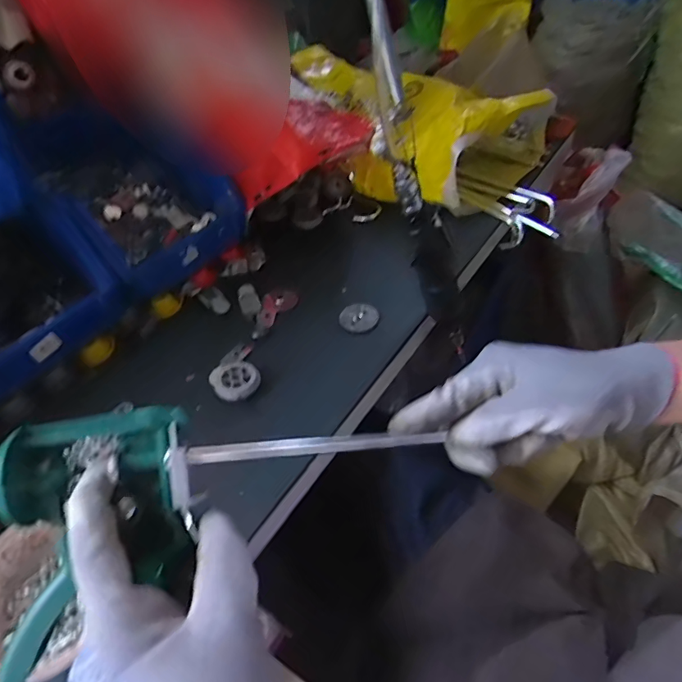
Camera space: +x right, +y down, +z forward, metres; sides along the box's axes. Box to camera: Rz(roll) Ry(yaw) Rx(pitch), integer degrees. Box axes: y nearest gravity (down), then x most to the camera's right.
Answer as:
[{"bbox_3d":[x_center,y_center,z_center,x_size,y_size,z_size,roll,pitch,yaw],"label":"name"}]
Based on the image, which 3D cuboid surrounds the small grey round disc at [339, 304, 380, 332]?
[{"bbox_3d":[0.023,-0.029,0.594,0.045,0.005,0.043,-8,55,11],"label":"small grey round disc"}]

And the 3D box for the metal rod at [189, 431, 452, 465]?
[{"bbox_3d":[-0.005,0.059,0.278,0.156,0.008,0.010,1,40,-23],"label":"metal rod"}]

